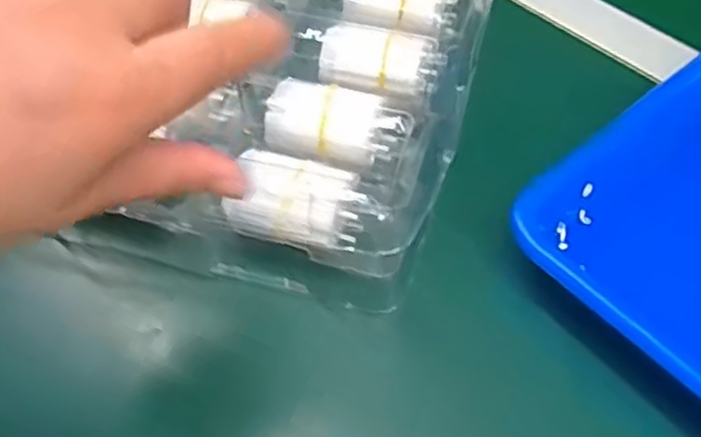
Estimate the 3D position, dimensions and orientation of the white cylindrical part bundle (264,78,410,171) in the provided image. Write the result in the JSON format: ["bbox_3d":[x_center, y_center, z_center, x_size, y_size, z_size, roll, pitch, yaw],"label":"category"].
[{"bbox_3d":[-0.009,-0.044,0.372,0.069,0.030,0.036,13,54,9],"label":"white cylindrical part bundle"}]

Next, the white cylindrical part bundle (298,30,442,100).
[{"bbox_3d":[0.012,-0.086,0.394,0.071,0.021,0.028,8,54,5],"label":"white cylindrical part bundle"}]

